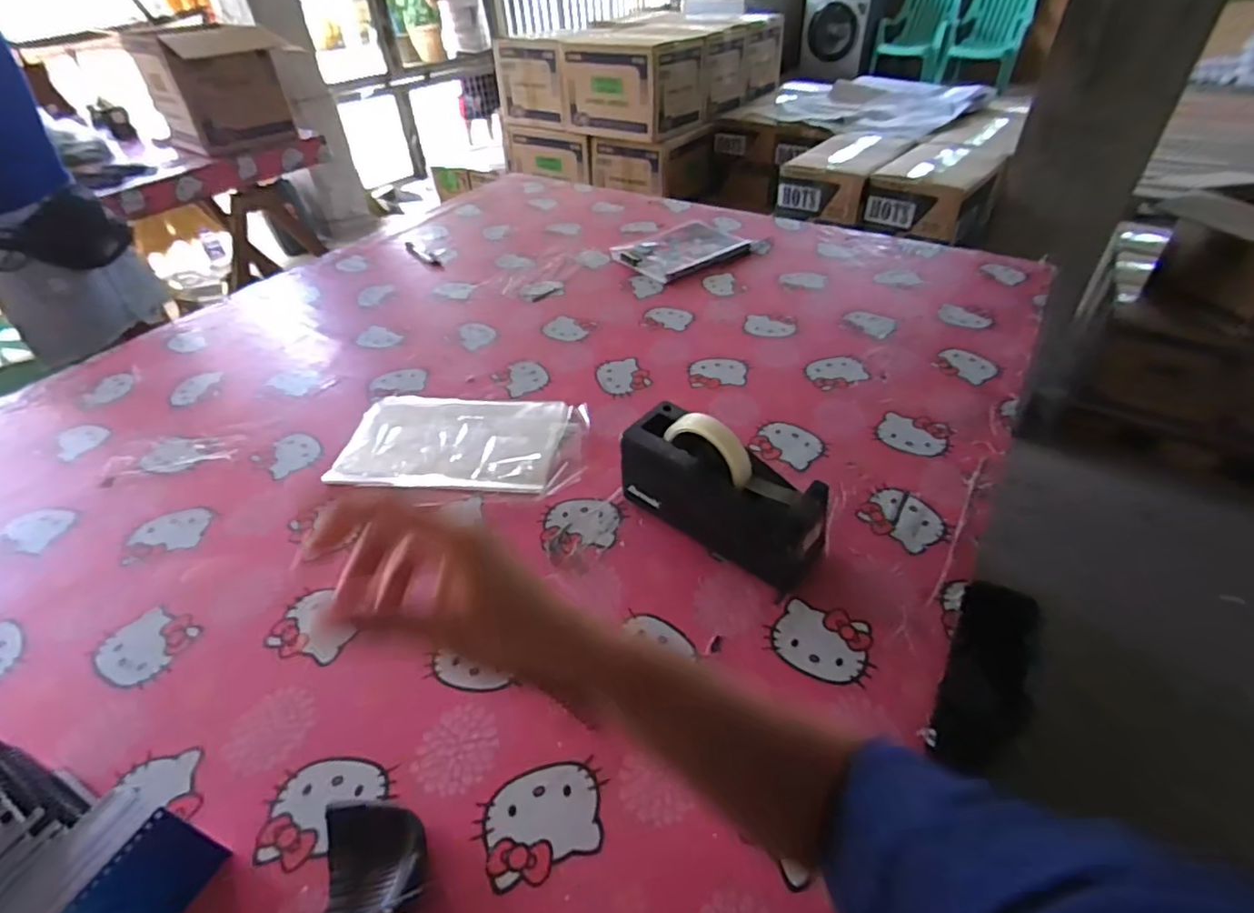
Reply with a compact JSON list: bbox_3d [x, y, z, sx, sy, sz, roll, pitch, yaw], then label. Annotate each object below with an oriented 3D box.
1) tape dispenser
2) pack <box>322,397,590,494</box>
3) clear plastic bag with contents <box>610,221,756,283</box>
[{"bbox_3d":[0.092,0.030,0.587,0.202,0.119,0.071,30,51,31],"label":"tape dispenser"},{"bbox_3d":[-0.198,-0.021,0.734,0.292,0.018,0.172,3,42,5],"label":"pack"},{"bbox_3d":[0.106,-0.390,1.132,0.239,0.017,0.164,-28,48,-25],"label":"clear plastic bag with contents"}]

